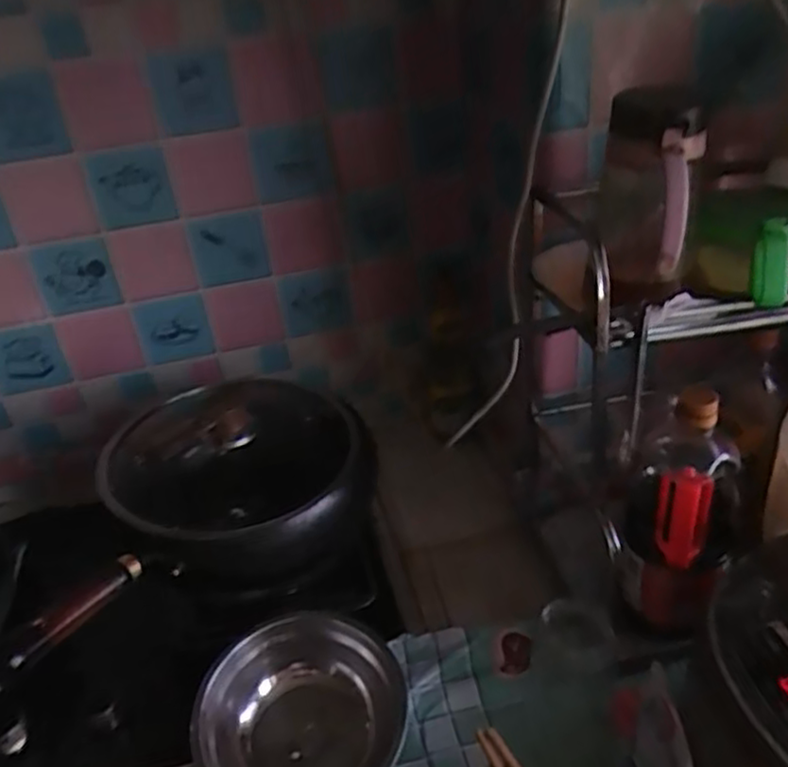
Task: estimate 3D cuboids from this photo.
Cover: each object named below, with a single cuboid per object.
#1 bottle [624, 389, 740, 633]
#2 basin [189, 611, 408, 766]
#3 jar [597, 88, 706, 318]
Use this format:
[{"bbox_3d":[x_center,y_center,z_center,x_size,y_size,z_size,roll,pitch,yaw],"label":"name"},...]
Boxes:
[{"bbox_3d":[0.276,0.132,0.696,0.100,0.269,0.083,9,34,22],"label":"bottle"},{"bbox_3d":[-0.083,0.330,0.684,0.190,0.091,0.177,-4,32,3],"label":"basin"},{"bbox_3d":[0.206,-0.144,0.574,0.073,0.159,0.089,6,33,18],"label":"jar"}]

